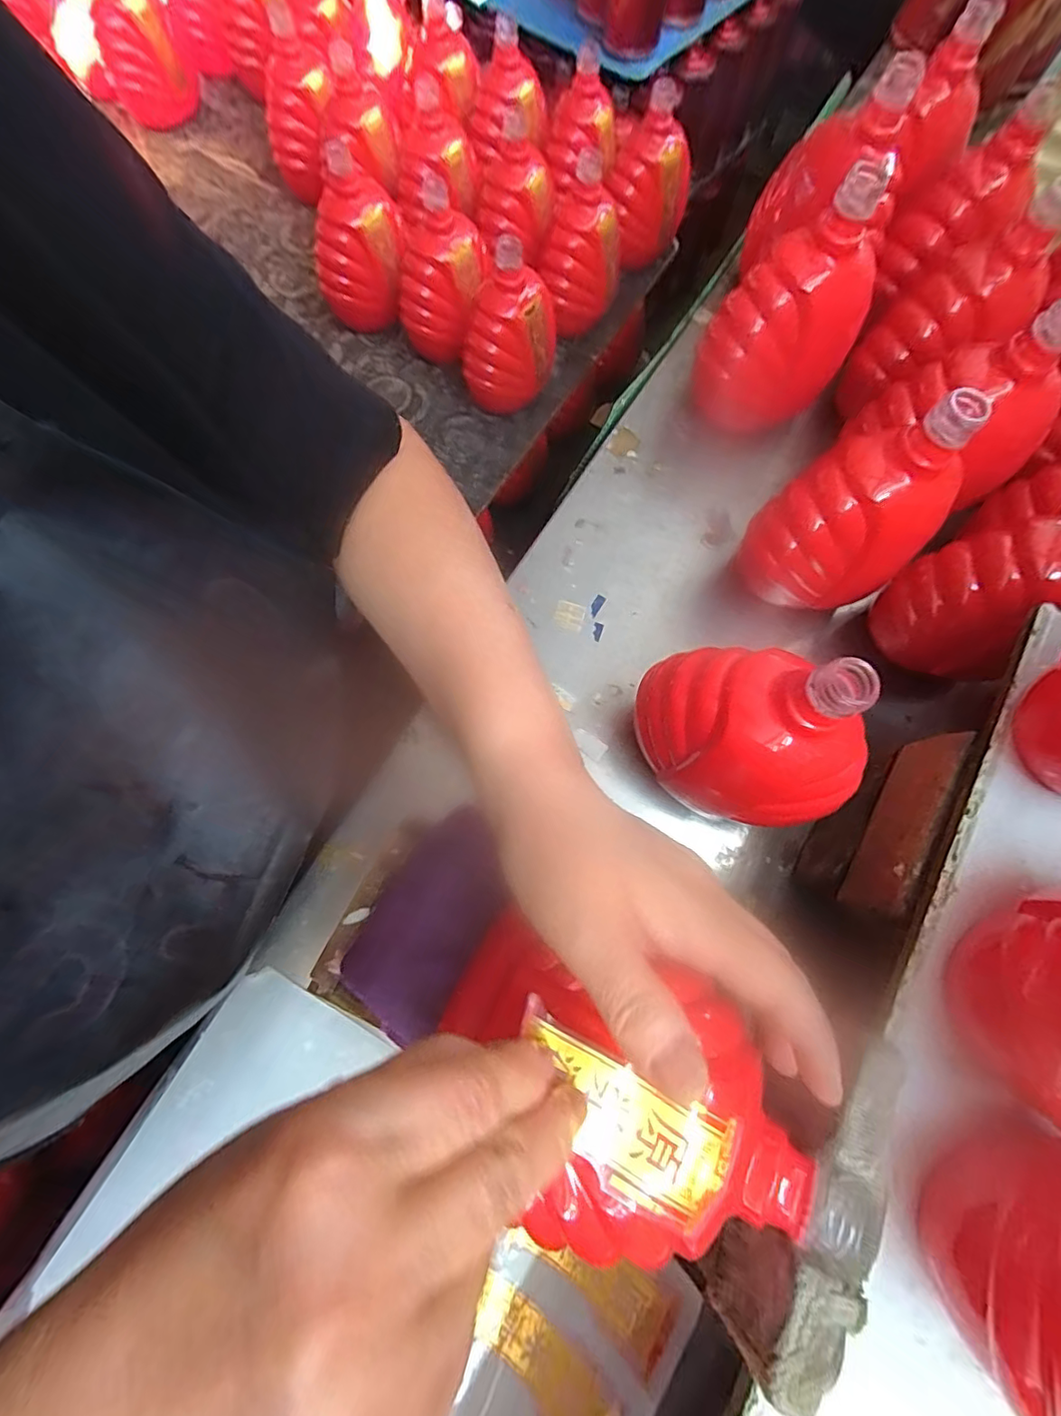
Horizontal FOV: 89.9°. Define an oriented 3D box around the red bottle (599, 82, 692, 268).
[{"bbox_3d":[0.150,-0.674,0.686,0.106,0.166,0.088,16,74,3],"label":"red bottle"}]

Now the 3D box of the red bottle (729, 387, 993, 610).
[{"bbox_3d":[0.221,-0.131,0.365,0.099,0.163,0.093,-35,78,-10],"label":"red bottle"}]

